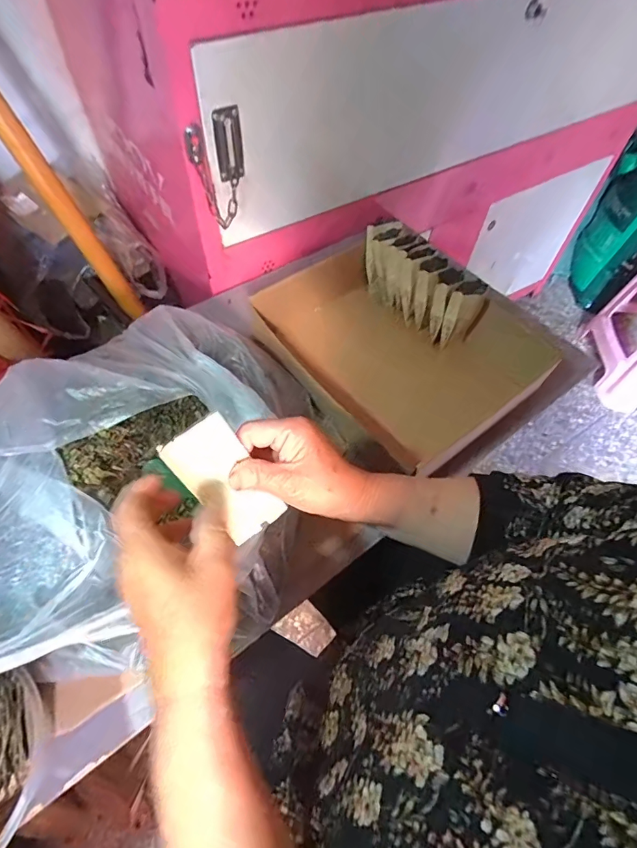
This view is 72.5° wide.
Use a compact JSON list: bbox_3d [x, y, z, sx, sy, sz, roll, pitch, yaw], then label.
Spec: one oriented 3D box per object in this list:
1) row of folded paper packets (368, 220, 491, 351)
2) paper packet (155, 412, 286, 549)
[{"bbox_3d":[0.147,-0.206,0.642,0.061,0.099,0.197,-31,63,-20],"label":"row of folded paper packets"},{"bbox_3d":[-0.069,0.045,0.336,0.050,0.108,0.008,-40,33,-15],"label":"paper packet"}]

